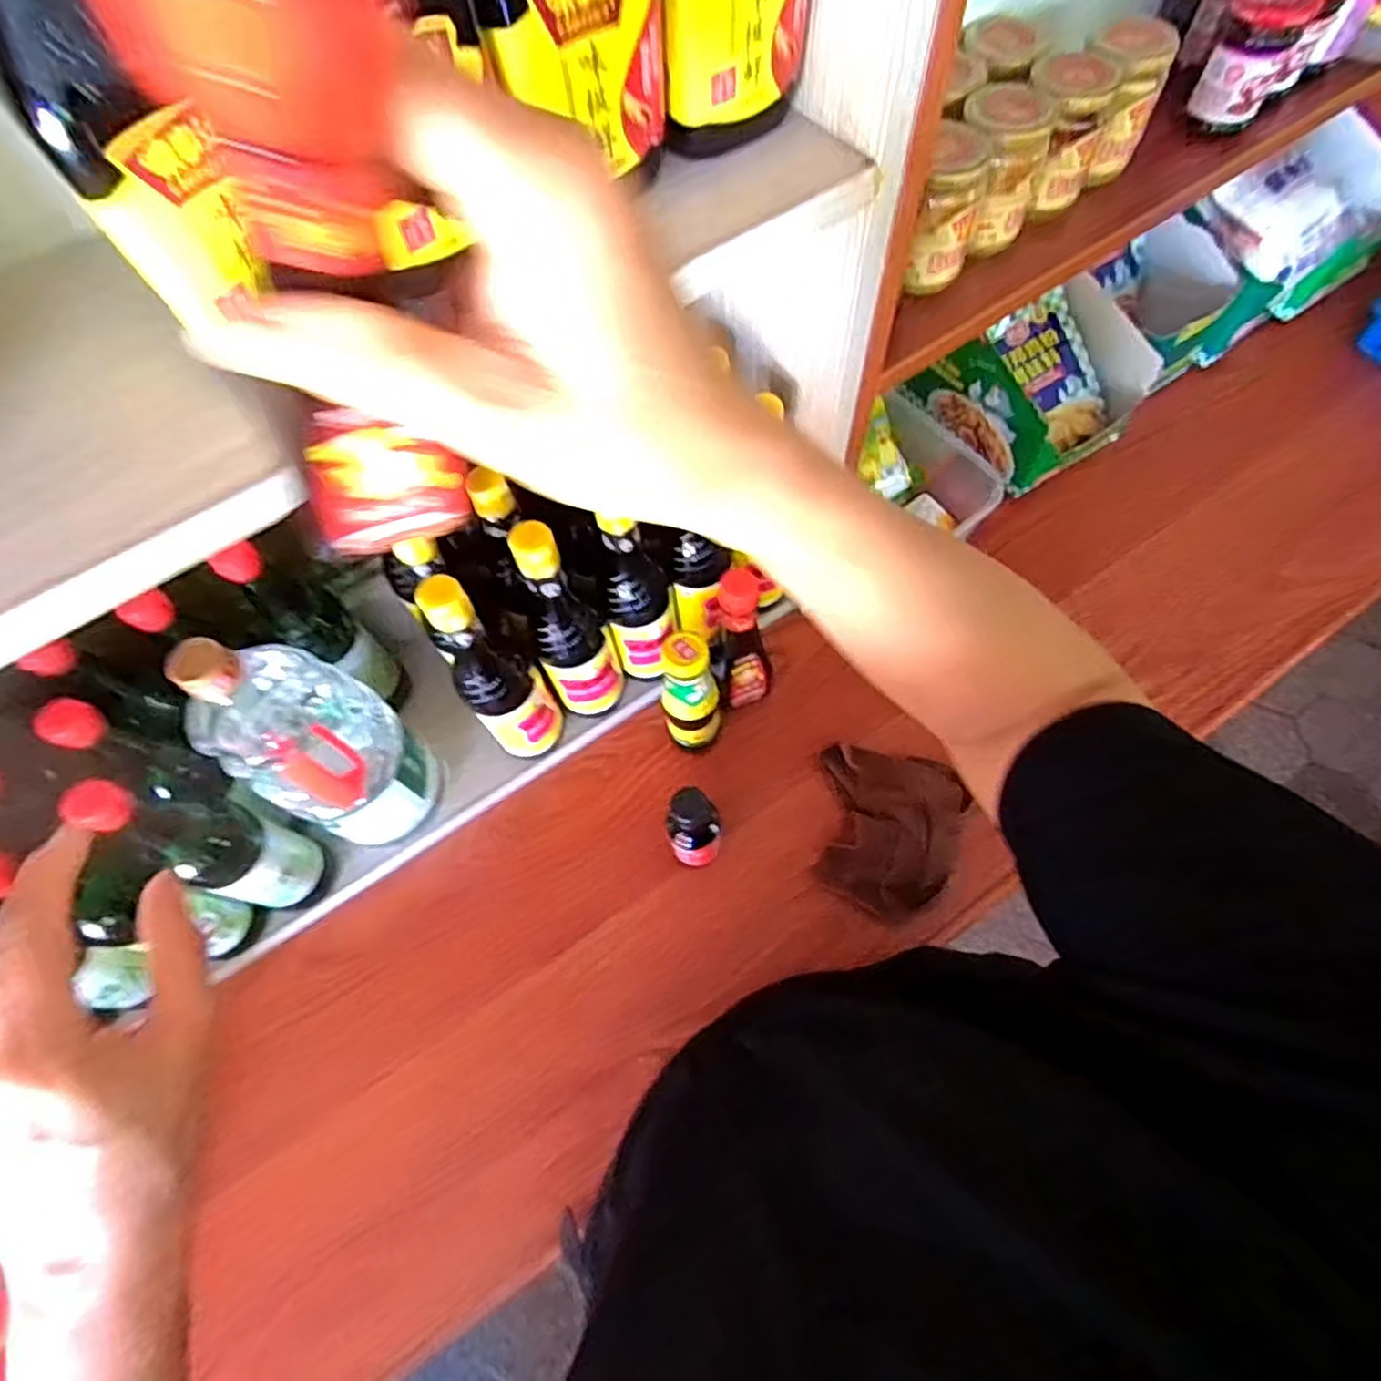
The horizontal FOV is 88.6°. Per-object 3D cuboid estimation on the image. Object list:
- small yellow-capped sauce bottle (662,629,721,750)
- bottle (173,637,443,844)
[{"bbox_3d":[0.001,0.012,0.649,0.053,0.184,0.048,-7,66,0],"label":"small yellow-capped sauce bottle"},{"bbox_3d":[-0.289,0.043,0.547,0.091,0.254,0.108,31,71,15],"label":"bottle"}]

